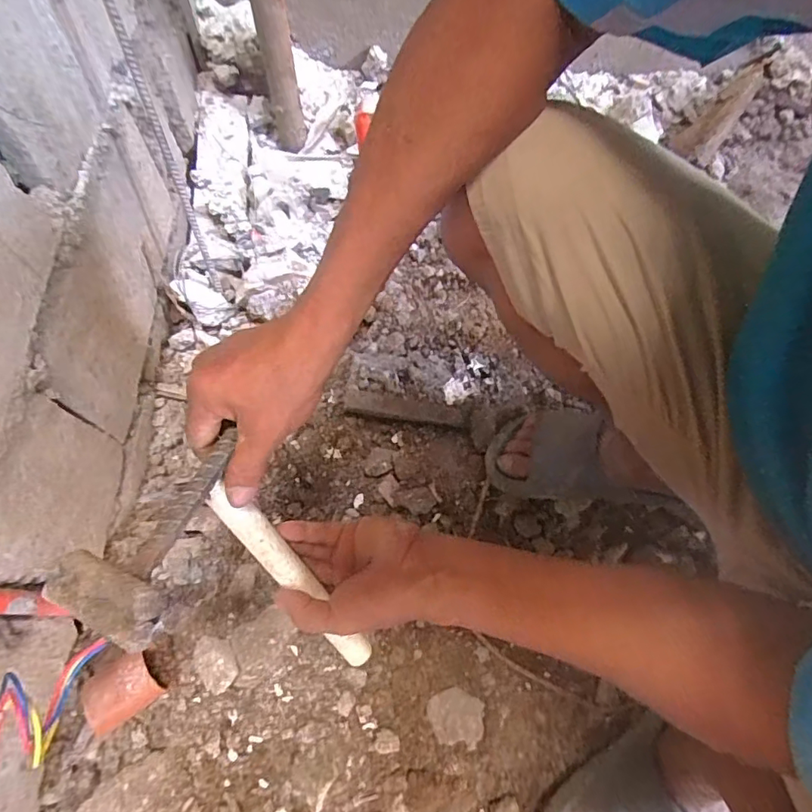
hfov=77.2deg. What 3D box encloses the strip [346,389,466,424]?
[{"bbox_3d":[-0.001,-0.001,0.703,0.164,0.009,0.034,8,68,-7],"label":"strip"}]

